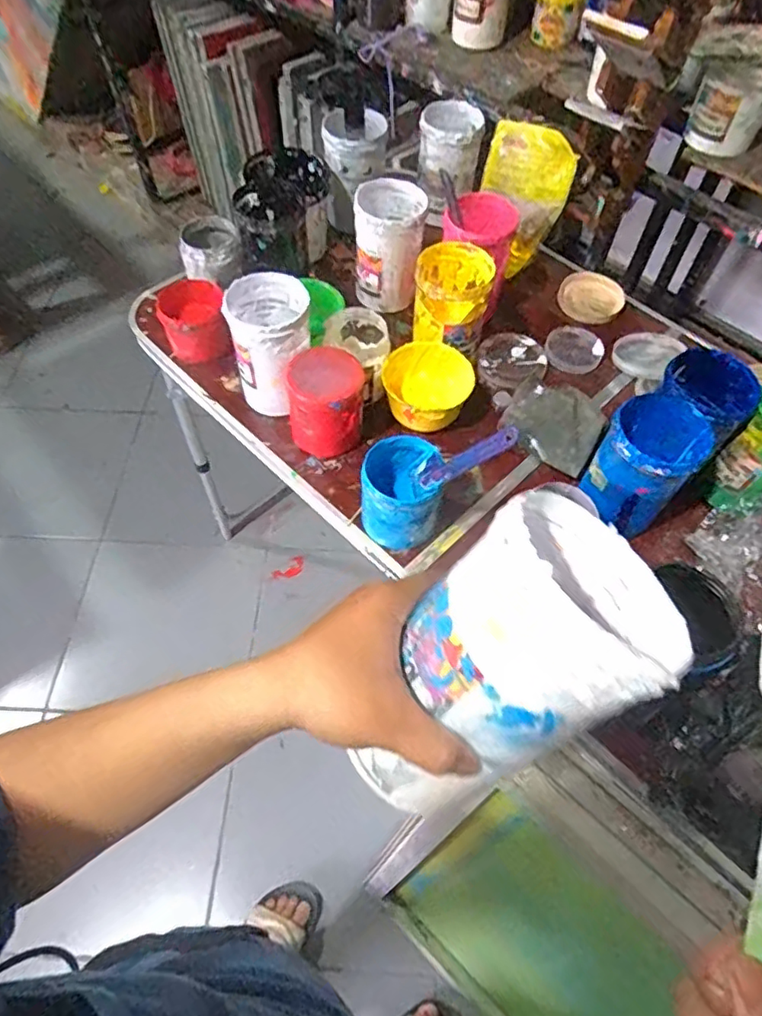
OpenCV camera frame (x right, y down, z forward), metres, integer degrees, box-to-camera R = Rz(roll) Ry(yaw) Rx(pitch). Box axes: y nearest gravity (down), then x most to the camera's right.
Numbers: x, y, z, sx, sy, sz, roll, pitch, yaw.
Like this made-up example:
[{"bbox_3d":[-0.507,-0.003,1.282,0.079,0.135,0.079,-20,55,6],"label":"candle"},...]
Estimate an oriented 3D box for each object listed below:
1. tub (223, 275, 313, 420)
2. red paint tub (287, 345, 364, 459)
[{"bbox_3d":[-0.132,-0.191,0.736,0.096,0.136,0.105,-2,58,-2],"label":"tub"},{"bbox_3d":[-0.066,-0.123,0.726,0.090,0.105,0.083,-10,59,-7],"label":"red paint tub"}]

